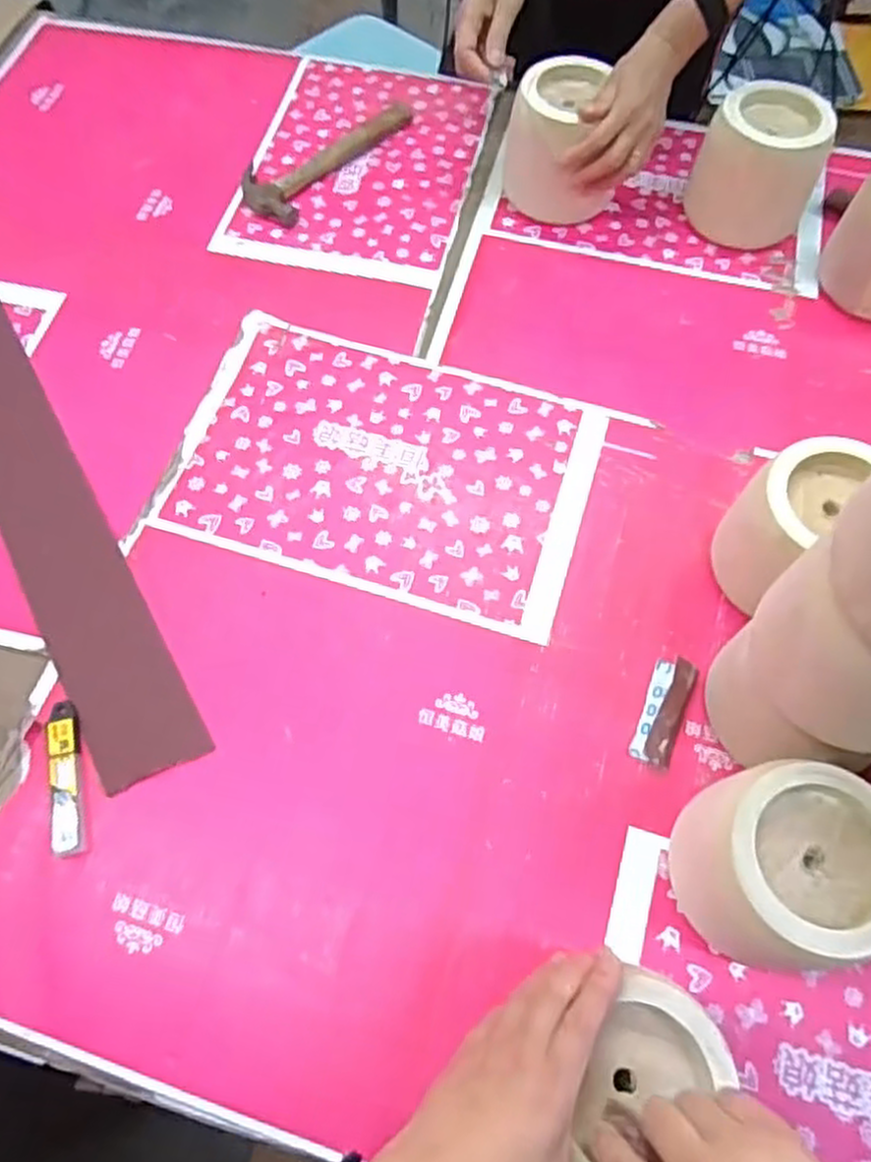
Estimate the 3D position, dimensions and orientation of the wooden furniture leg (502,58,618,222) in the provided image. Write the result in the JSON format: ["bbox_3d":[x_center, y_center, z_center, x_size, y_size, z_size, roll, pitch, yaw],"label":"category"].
[{"bbox_3d":[0.153,-0.521,0.909,0.107,0.150,0.123,-29,67,-14],"label":"wooden furniture leg"}]

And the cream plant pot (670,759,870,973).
[{"bbox_3d":[0.249,0.208,0.556,0.117,0.137,0.118,0,63,0],"label":"cream plant pot"}]

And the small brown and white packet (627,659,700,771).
[{"bbox_3d":[0.199,0.111,0.663,0.034,0.025,0.096,21,65,10],"label":"small brown and white packet"}]

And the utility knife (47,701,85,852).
[{"bbox_3d":[-0.309,0.161,0.638,0.024,0.012,0.128,-12,64,-6],"label":"utility knife"}]

